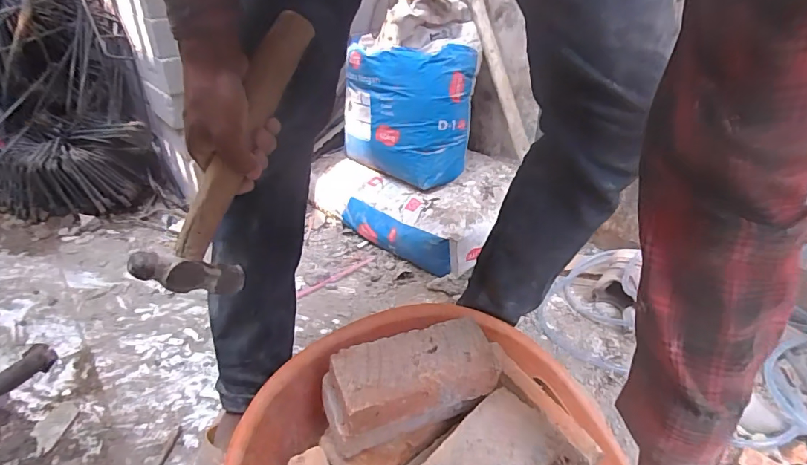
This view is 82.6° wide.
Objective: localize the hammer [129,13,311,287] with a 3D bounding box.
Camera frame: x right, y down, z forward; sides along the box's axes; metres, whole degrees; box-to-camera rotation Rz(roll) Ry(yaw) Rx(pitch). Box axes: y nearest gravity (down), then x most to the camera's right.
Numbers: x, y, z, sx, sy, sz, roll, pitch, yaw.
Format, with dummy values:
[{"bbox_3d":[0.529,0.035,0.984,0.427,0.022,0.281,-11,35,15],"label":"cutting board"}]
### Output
[{"bbox_3d":[-0.162,-0.078,0.463,0.025,0.293,0.102,24,1,34],"label":"hammer"}]

